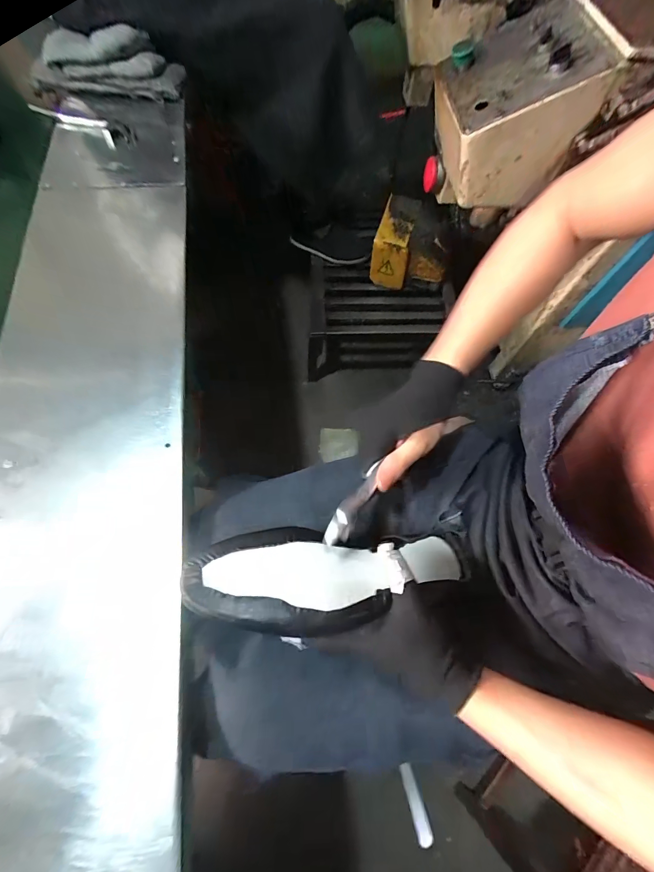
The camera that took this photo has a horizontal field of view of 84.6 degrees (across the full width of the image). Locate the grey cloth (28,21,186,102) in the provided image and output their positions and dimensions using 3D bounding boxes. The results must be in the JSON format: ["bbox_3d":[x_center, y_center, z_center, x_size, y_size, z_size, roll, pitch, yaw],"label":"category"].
[{"bbox_3d":[-0.395,-0.679,0.659,0.240,0.088,0.085,-1,66,-4],"label":"grey cloth"}]

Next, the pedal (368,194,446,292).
[{"bbox_3d":[0.258,-0.581,1.107,0.219,0.158,0.234,12,66,2],"label":"pedal"}]

